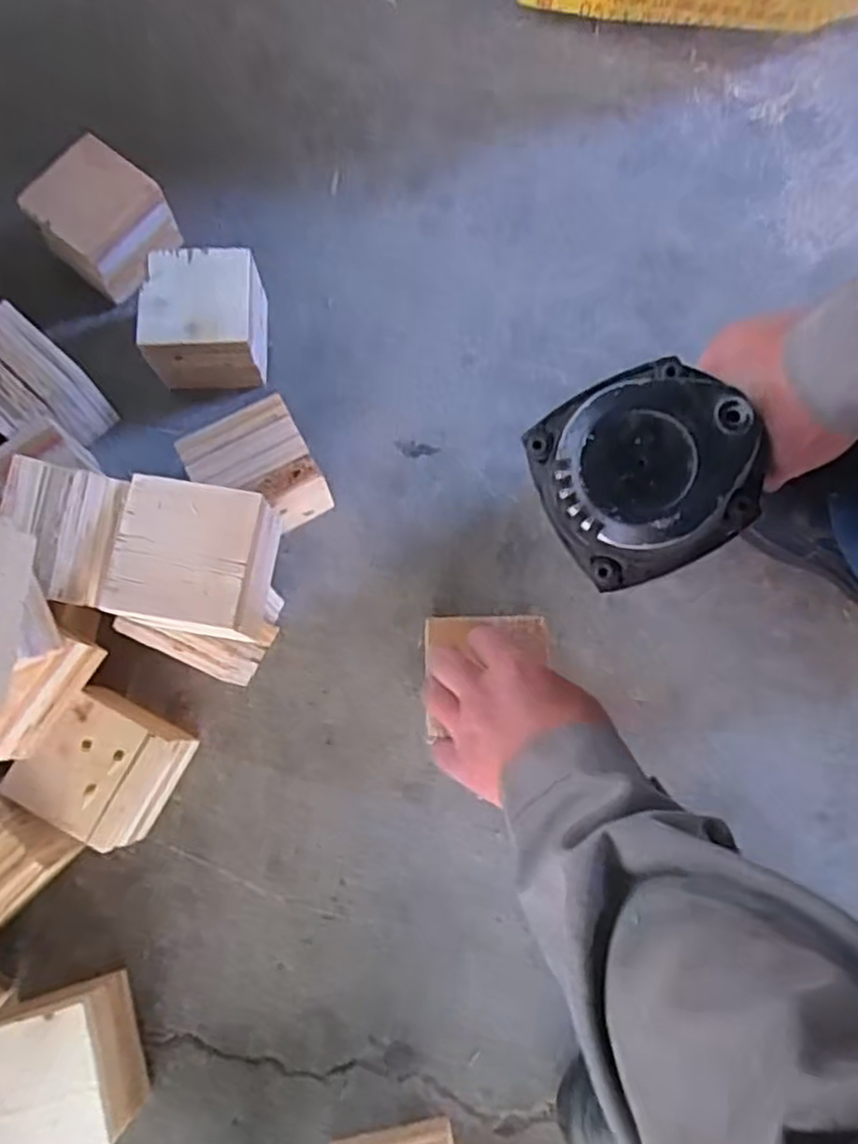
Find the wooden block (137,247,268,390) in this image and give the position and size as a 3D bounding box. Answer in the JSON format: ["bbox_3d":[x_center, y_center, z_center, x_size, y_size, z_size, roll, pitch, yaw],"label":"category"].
[{"bbox_3d":[-0.195,-0.225,0.668,0.100,0.080,0.097,-3,79,0],"label":"wooden block"}]

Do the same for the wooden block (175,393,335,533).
[{"bbox_3d":[-0.141,-0.078,0.629,0.090,0.094,0.084,-27,80,-5],"label":"wooden block"}]

